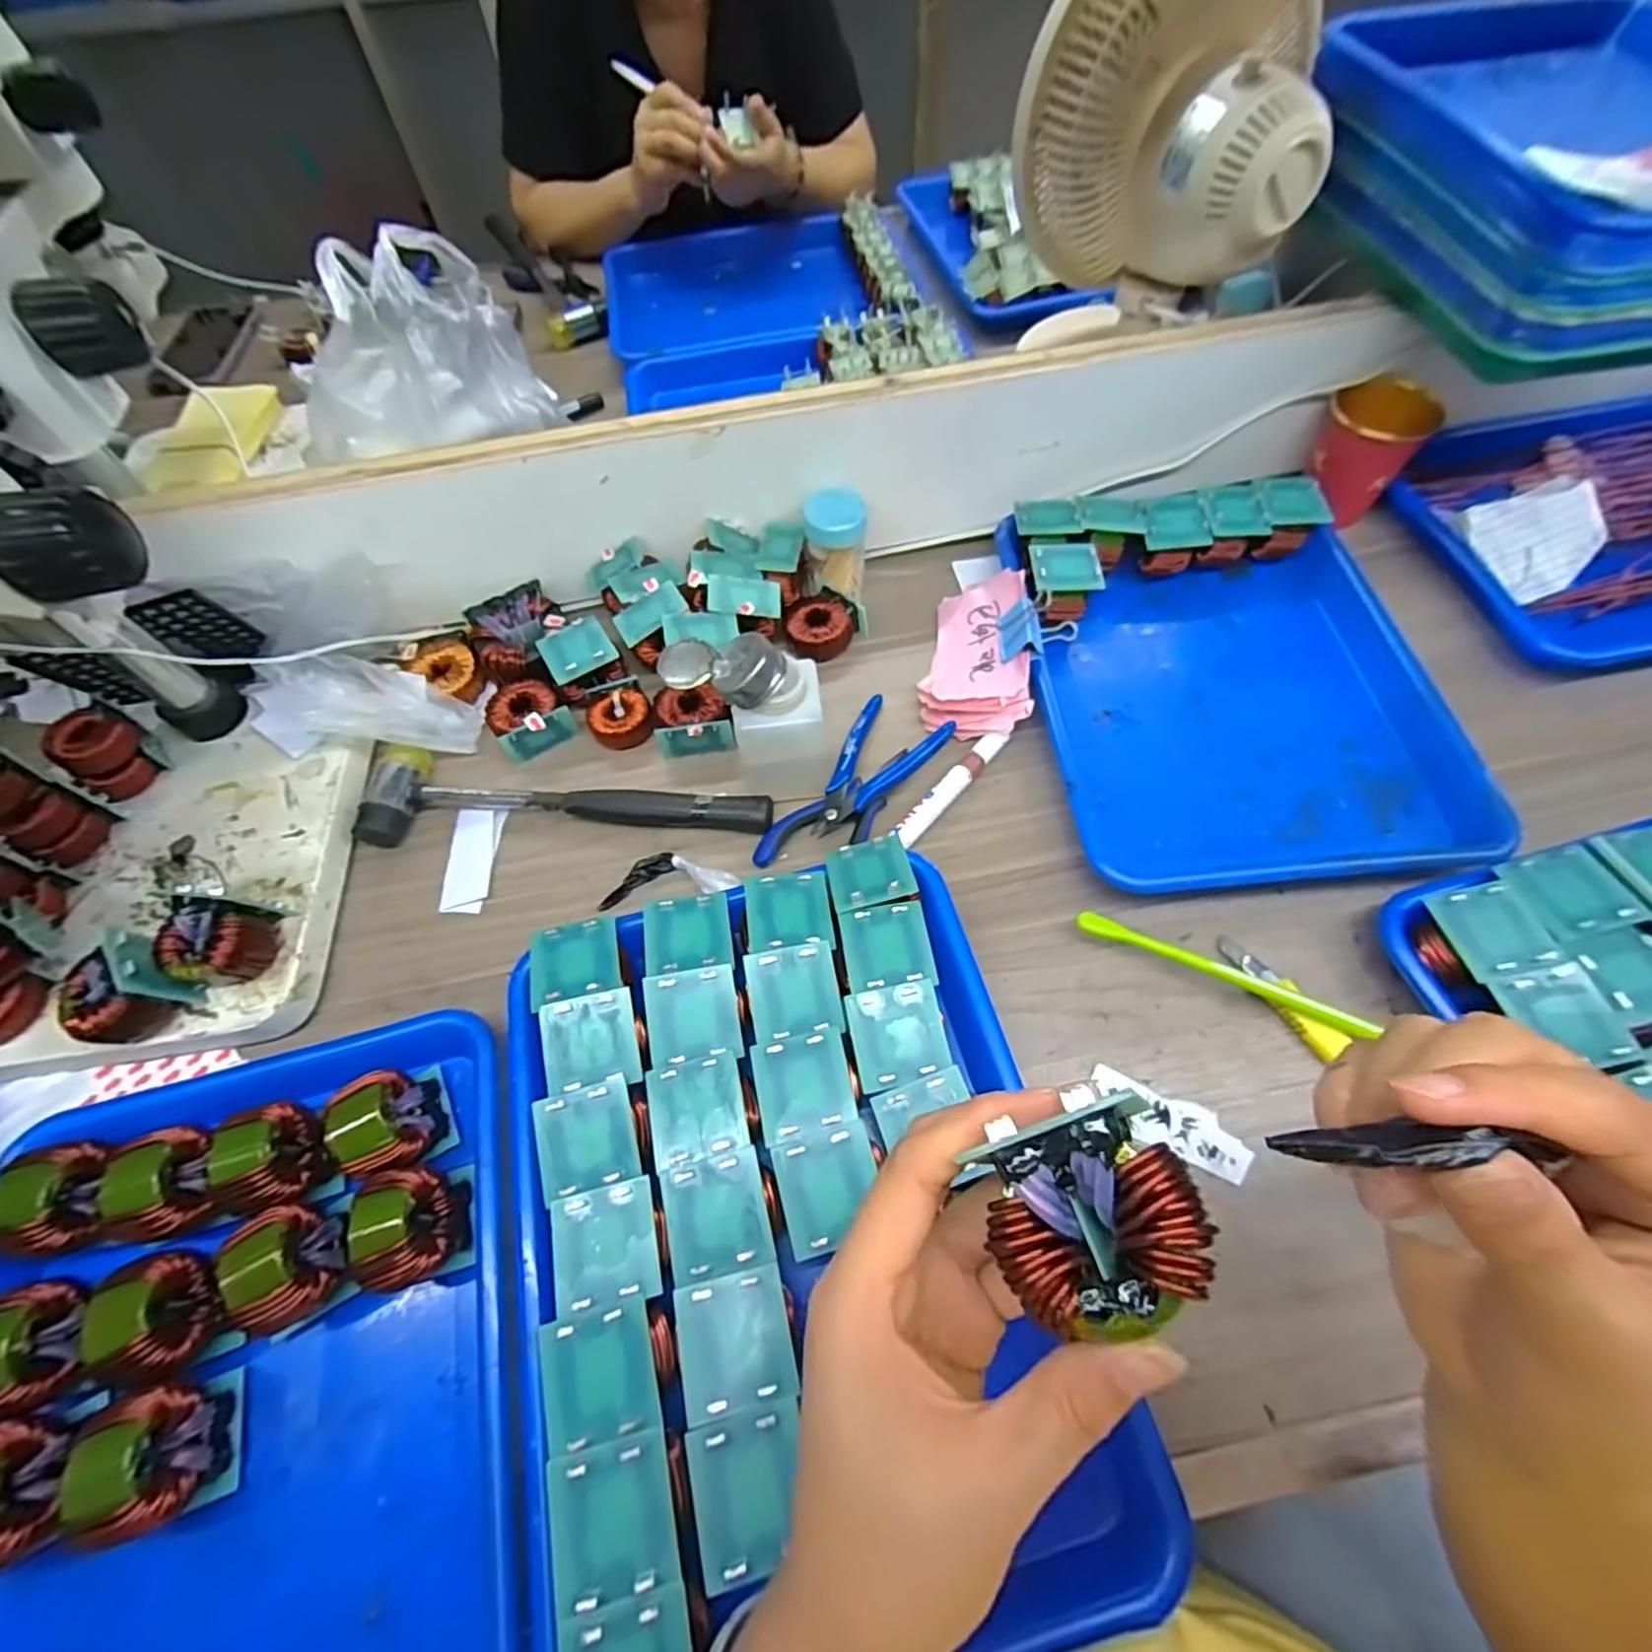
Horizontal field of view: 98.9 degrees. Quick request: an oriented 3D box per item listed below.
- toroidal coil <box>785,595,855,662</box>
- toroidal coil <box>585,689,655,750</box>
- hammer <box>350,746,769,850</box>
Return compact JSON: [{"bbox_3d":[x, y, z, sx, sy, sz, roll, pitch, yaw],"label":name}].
[{"bbox_3d":[-0.005,-0.145,0.517,0.047,0.018,0.046,-1,61,3],"label":"toroidal coil"},{"bbox_3d":[-0.140,-0.075,0.486,0.043,0.014,0.041,-1,61,3],"label":"toroidal coil"},{"bbox_3d":[-0.166,-0.024,0.460,0.259,0.027,0.064,-2,61,2],"label":"hammer"}]

